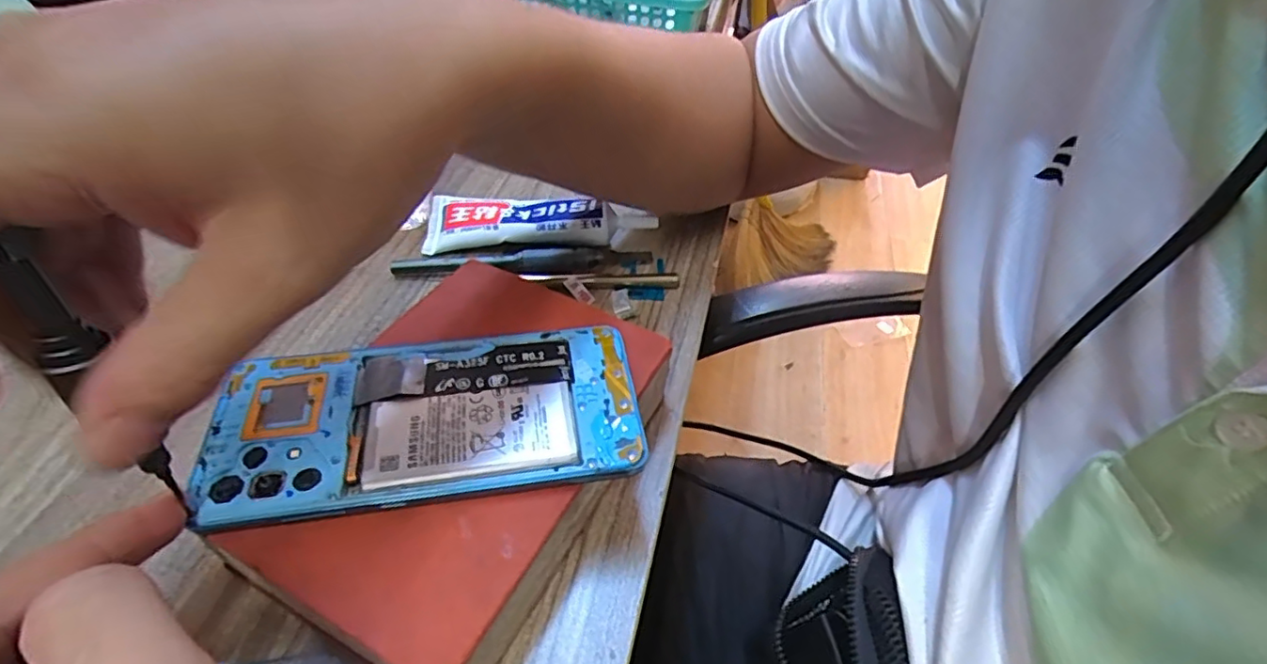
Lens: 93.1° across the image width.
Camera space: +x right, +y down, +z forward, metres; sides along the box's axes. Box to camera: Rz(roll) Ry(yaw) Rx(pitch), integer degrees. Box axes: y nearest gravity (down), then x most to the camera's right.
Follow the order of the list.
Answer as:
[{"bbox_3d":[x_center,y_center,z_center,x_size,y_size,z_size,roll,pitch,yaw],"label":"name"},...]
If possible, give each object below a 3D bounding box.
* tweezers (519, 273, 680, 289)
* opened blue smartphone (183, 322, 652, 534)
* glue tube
[{"bbox_3d":[-0.019,-0.031,0.349,0.090,0.007,0.010,0,46,-4],"label":"tweezers"},{"bbox_3d":[-0.077,0.031,0.230,0.156,0.010,0.071,-6,47,-10],"label":"opened blue smartphone"},{"bbox_3d":[-0.056,-0.066,0.362,0.133,0.030,0.027,1,46,-4],"label":"glue tube"}]

